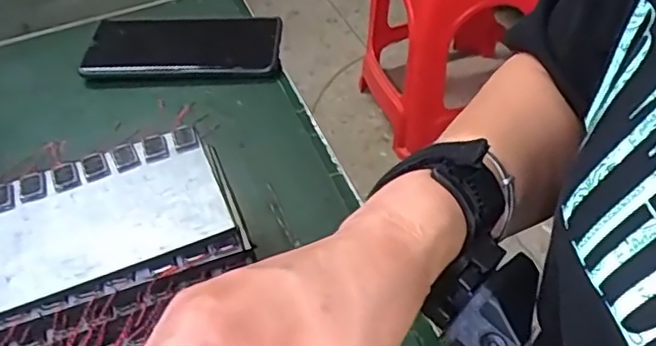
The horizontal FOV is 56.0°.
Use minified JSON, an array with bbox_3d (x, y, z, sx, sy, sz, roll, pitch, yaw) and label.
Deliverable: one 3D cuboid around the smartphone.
[{"bbox_3d":[-0.122,-0.111,0.531,0.162,0.016,0.079,0,48,2],"label":"smartphone"}]

